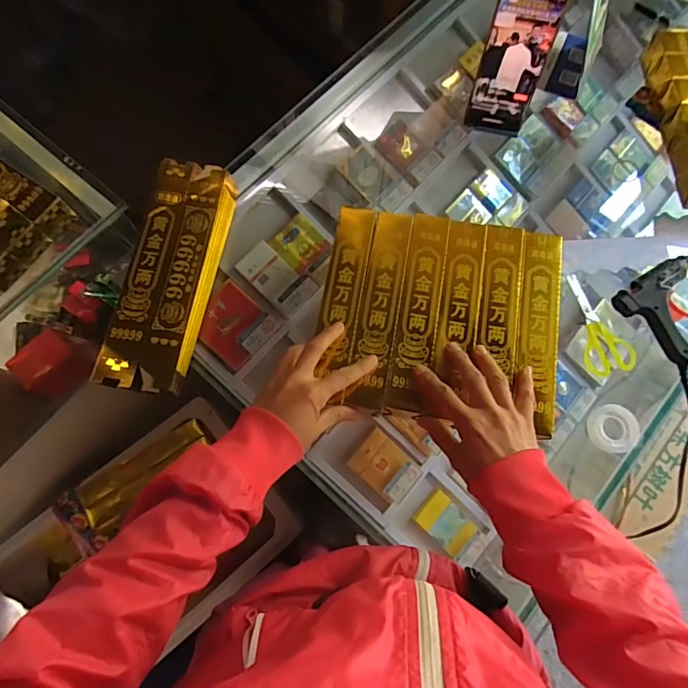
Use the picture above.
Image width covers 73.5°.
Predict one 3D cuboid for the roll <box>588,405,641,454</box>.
[{"bbox_3d":[0.295,0.093,0.503,0.049,0.012,0.051,0,74,0],"label":"roll"}]

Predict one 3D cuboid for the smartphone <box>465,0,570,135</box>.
[{"bbox_3d":[0.205,-0.339,0.559,0.075,0.157,0.007,15,48,6],"label":"smartphone"}]

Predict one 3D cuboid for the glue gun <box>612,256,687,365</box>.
[{"bbox_3d":[0.386,-0.043,0.534,0.102,0.023,0.103,-35,77,-10],"label":"glue gun"}]

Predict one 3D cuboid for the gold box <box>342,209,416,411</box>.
[{"bbox_3d":[0.041,-0.042,0.511,0.042,0.018,0.227,9,75,2],"label":"gold box"}]

